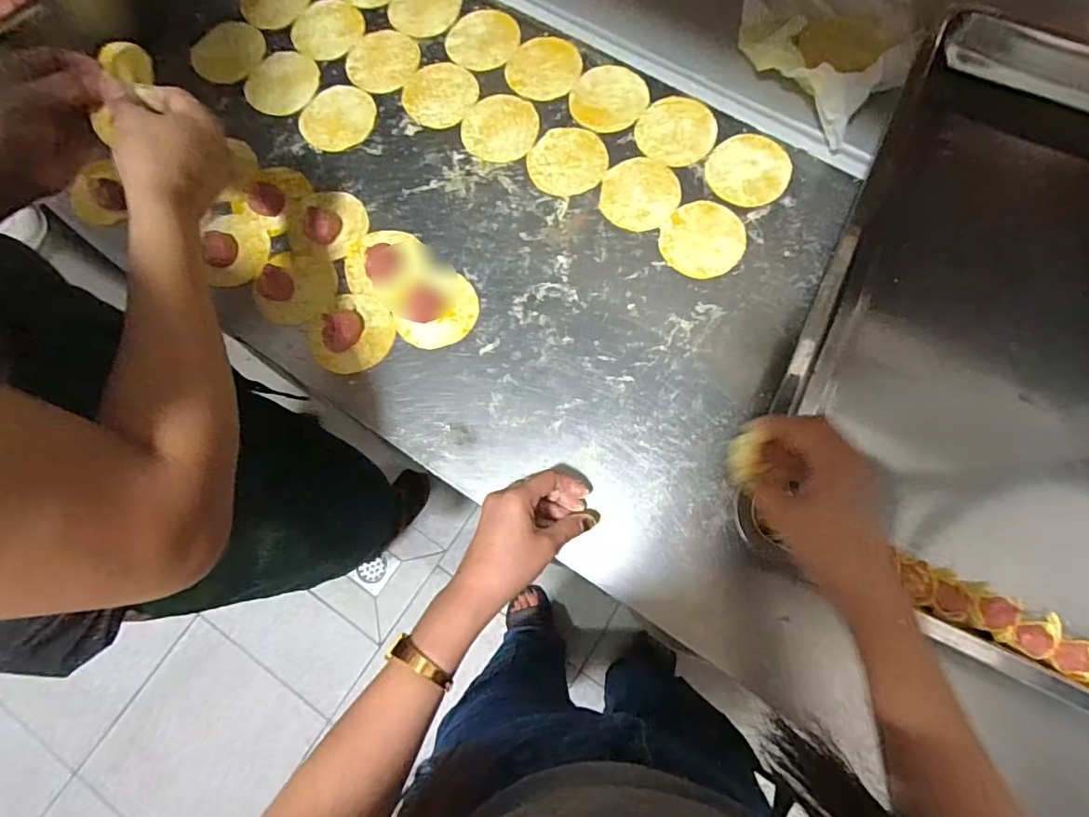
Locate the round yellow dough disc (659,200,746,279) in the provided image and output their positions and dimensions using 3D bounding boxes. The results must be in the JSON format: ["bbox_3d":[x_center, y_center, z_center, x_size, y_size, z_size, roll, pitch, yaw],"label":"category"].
[{"bbox_3d":[0.159,-0.172,0.557,0.082,0.004,0.085,-1,74,5],"label":"round yellow dough disc"}]

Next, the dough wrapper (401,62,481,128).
[{"bbox_3d":[-0.116,-0.348,0.611,0.080,0.004,0.081,0,75,1],"label":"dough wrapper"}]

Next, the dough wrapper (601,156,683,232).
[{"bbox_3d":[0.098,-0.223,0.571,0.078,0.004,0.083,0,75,1],"label":"dough wrapper"}]

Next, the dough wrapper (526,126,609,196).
[{"bbox_3d":[0.024,-0.263,0.585,0.082,0.004,0.078,0,75,1],"label":"dough wrapper"}]

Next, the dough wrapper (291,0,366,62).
[{"bbox_3d":[-0.253,-0.441,0.638,0.084,0.005,0.084,0,75,1],"label":"dough wrapper"}]

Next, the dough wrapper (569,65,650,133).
[{"bbox_3d":[0.069,-0.339,0.600,0.082,0.004,0.079,0,75,1],"label":"dough wrapper"}]

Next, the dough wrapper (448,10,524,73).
[{"bbox_3d":[-0.072,-0.423,0.631,0.082,0.004,0.085,0,75,1],"label":"dough wrapper"}]

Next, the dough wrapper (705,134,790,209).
[{"bbox_3d":[0.211,-0.248,0.571,0.081,0.004,0.083,-2,75,7],"label":"dough wrapper"}]

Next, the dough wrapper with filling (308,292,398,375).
[{"bbox_3d":[-0.187,-0.073,0.535,0.070,0.015,0.079,35,79,10],"label":"dough wrapper with filling"}]

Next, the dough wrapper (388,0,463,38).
[{"bbox_3d":[-0.139,-0.469,0.644,0.081,0.005,0.081,0,75,1],"label":"dough wrapper"}]

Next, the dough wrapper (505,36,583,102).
[{"bbox_3d":[0.000,-0.379,0.612,0.077,0.004,0.082,0,75,1],"label":"dough wrapper"}]

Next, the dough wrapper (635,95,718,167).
[{"bbox_3d":[0.141,-0.297,0.587,0.081,0.004,0.083,0,75,1],"label":"dough wrapper"}]

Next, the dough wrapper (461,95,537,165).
[{"bbox_3d":[-0.049,-0.306,0.597,0.080,0.004,0.083,0,75,1],"label":"dough wrapper"}]

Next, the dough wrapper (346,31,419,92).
[{"bbox_3d":[-0.183,-0.395,0.626,0.080,0.006,0.089,0,75,2],"label":"dough wrapper"}]

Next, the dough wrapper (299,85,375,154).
[{"bbox_3d":[-0.227,-0.318,0.604,0.077,0.004,0.081,0,77,-1],"label":"dough wrapper"}]

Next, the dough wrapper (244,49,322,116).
[{"bbox_3d":[-0.292,-0.365,0.617,0.082,0.009,0.082,0,75,1],"label":"dough wrapper"}]

